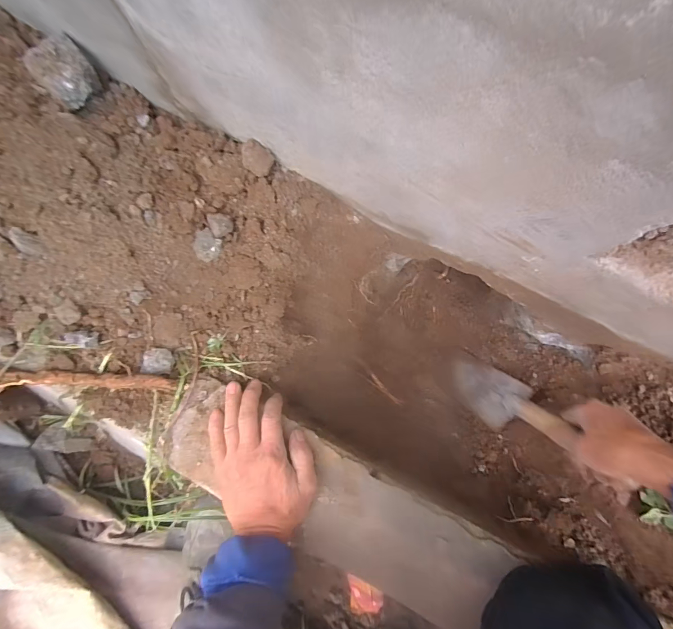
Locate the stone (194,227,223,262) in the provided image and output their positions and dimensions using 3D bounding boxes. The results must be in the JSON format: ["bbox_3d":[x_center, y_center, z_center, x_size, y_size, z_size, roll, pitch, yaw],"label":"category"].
[{"bbox_3d":[-0.158,-0.083,0.428,0.035,0.011,0.033,0,84,2],"label":"stone"}]

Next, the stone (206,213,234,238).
[{"bbox_3d":[-0.138,-0.108,0.421,0.024,0.017,0.028,-14,84,1],"label":"stone"}]

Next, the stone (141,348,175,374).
[{"bbox_3d":[-0.219,0.057,0.432,0.037,0.012,0.031,3,84,3],"label":"stone"}]

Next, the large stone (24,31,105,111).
[{"bbox_3d":[-0.291,-0.260,0.386,0.053,0.049,0.044,-41,84,-2],"label":"large stone"}]

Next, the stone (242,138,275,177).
[{"bbox_3d":[-0.092,-0.181,0.410,0.035,0.022,0.030,42,87,6],"label":"stone"}]

